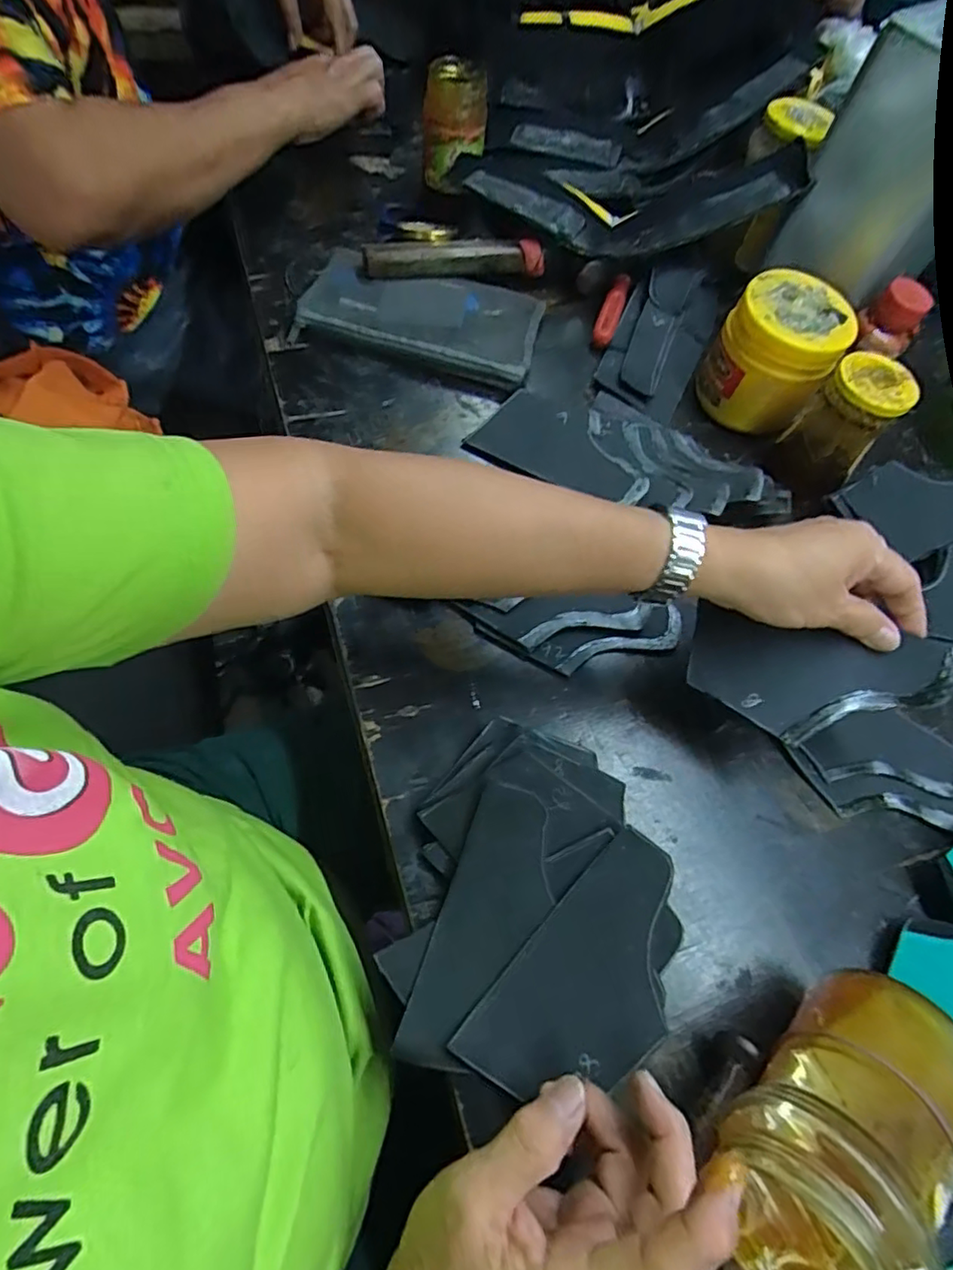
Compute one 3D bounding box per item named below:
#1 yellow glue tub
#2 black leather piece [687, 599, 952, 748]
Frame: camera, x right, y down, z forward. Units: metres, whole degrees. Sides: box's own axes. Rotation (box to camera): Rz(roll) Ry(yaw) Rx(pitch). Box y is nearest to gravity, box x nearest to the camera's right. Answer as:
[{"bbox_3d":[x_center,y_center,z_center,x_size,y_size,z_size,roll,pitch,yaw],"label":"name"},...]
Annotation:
[{"bbox_3d":[0.246,-0.237,0.500,0.092,0.077,0.086,20,62,3],"label":"yellow glue tub"},{"bbox_3d":[0.198,0.028,0.355,0.139,0.010,0.067,9,86,6],"label":"black leather piece"}]

